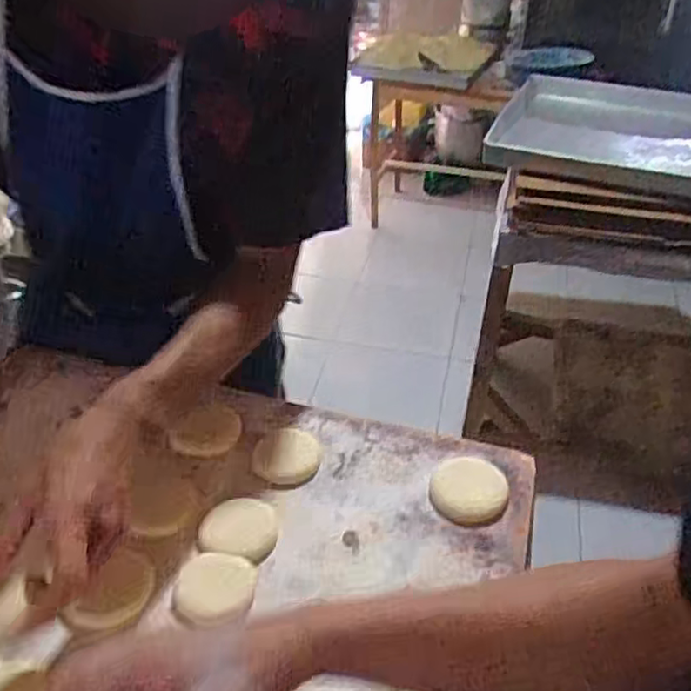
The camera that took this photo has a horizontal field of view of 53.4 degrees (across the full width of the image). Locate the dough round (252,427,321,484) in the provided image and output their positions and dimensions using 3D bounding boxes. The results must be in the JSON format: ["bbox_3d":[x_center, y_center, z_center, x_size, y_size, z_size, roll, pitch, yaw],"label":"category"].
[{"bbox_3d":[-0.056,0.101,0.651,0.062,0.018,0.065,-1,36,1],"label":"dough round"}]

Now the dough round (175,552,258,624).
[{"bbox_3d":[-0.103,0.188,0.544,0.061,0.015,0.055,-5,36,-5],"label":"dough round"}]

